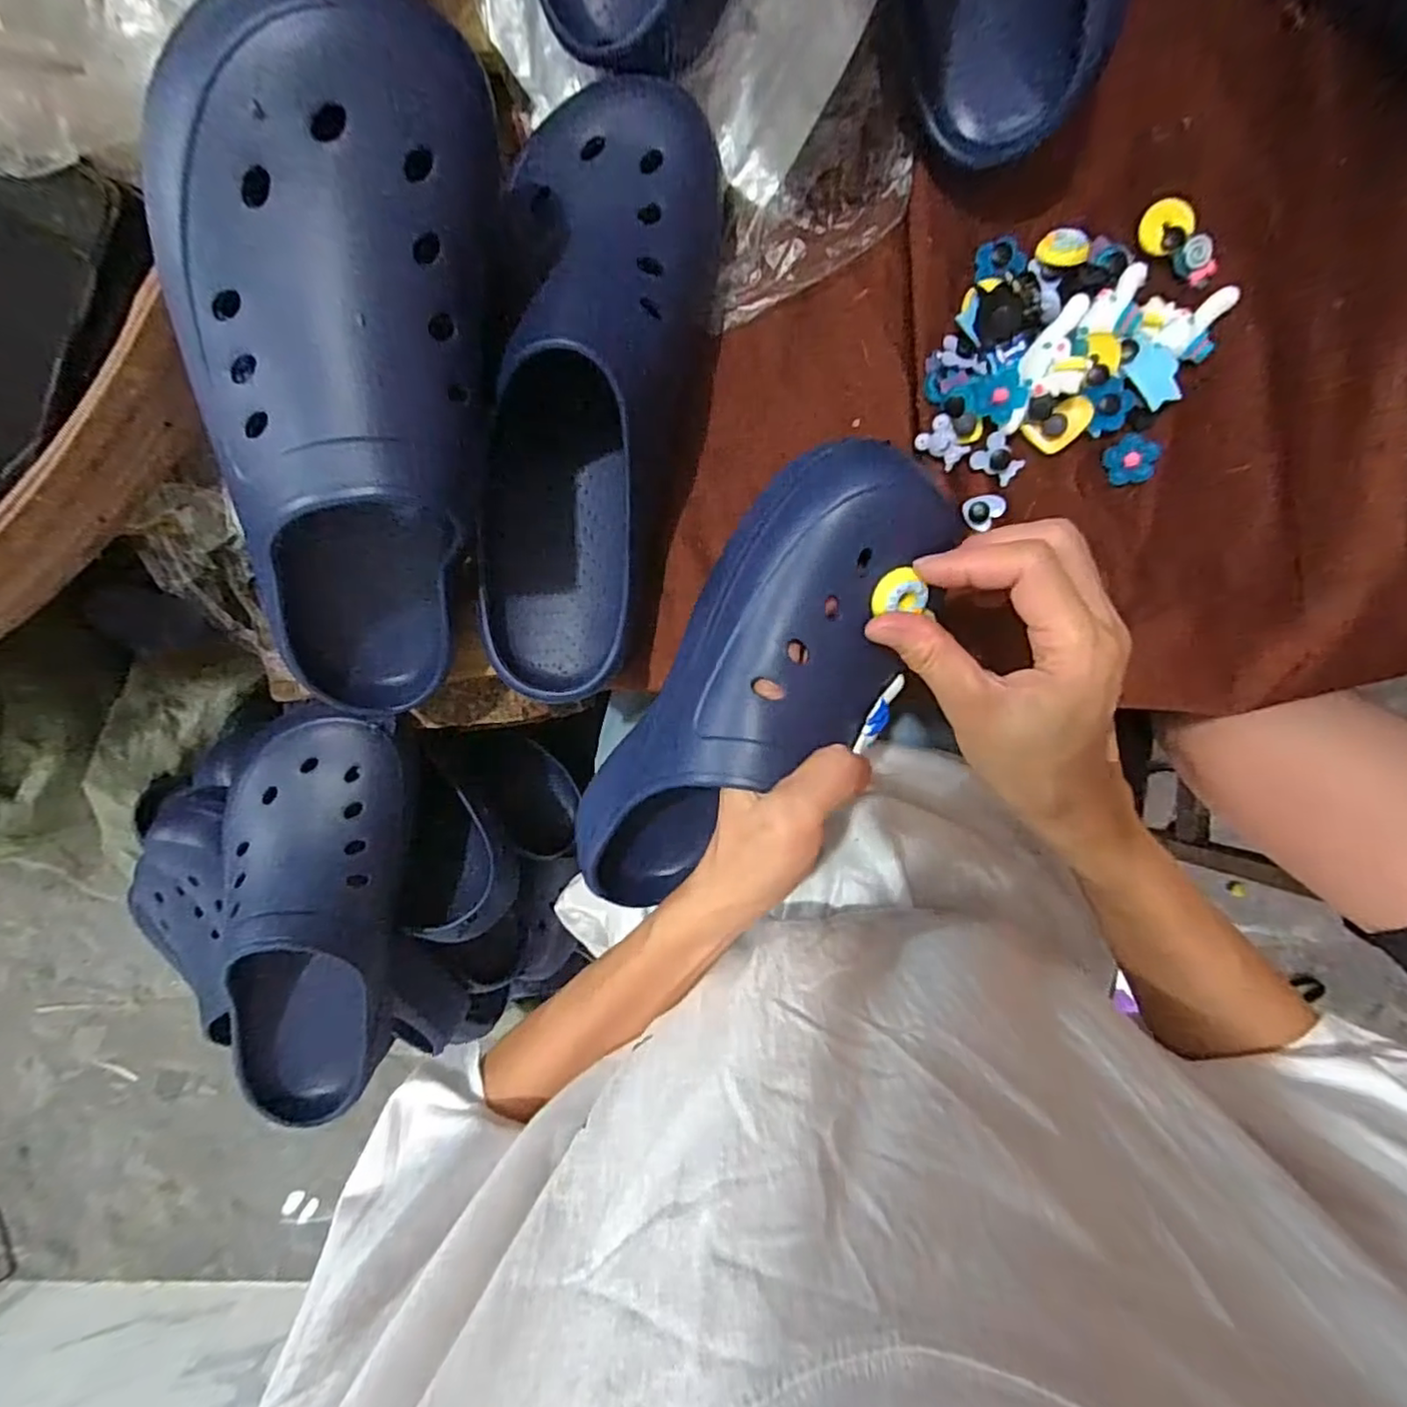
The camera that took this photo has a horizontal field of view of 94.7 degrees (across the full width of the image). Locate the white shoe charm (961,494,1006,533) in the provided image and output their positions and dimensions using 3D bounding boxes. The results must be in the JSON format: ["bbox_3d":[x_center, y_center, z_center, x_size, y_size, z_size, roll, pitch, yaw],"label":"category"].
[{"bbox_3d":[0.151,-0.103,0.348,0.019,0.009,0.017,-13,96,4],"label":"white shoe charm"}]

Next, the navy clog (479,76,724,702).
[{"bbox_3d":[-0.058,-0.139,0.314,0.092,0.086,0.289,11,101,4],"label":"navy clog"}]

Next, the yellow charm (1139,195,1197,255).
[{"bbox_3d":[0.228,-0.234,0.318,0.023,0.005,0.024,1,101,5],"label":"yellow charm"}]

